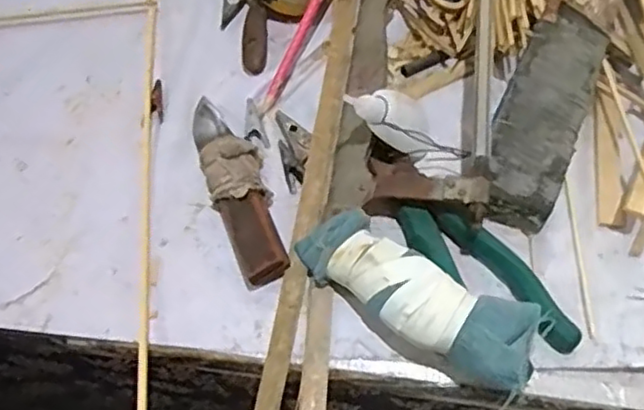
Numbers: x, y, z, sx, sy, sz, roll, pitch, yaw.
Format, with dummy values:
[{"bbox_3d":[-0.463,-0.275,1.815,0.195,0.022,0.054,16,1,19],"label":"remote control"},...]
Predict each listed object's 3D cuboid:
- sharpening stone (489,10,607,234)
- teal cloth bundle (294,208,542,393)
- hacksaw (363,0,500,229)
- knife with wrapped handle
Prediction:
[{"bbox_3d":[0.154,-0.063,0.462,0.055,0.032,0.167,23,63,11],"label":"sharpening stone"},{"bbox_3d":[0.055,0.050,0.389,0.147,0.027,0.054,31,65,15],"label":"teal cloth bundle"},{"bbox_3d":[0.085,-0.159,0.485,0.098,0.033,0.370,3,61,1],"label":"hacksaw"},{"bbox_3d":[-0.057,-0.018,0.440,0.038,0.021,0.147,-14,62,-8],"label":"knife with wrapped handle"}]

